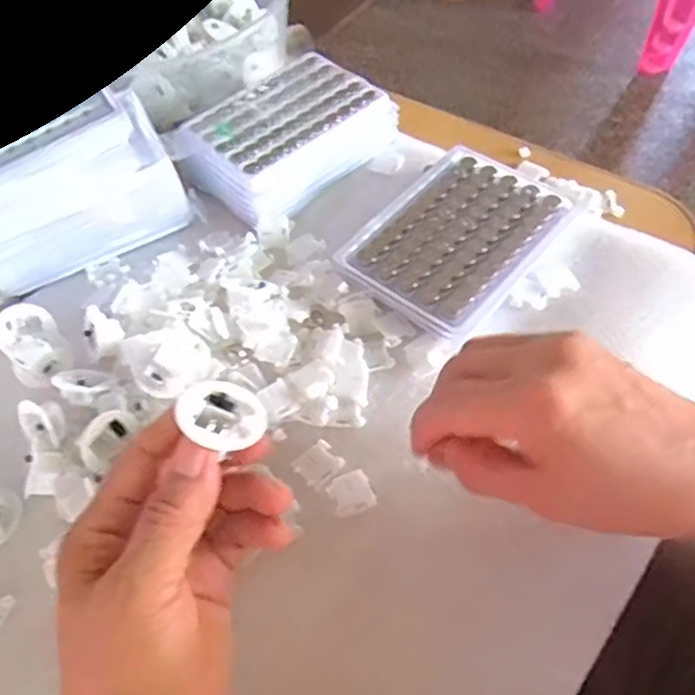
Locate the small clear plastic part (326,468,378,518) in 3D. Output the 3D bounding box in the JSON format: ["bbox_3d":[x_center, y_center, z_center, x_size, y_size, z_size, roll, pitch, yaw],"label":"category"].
[{"bbox_3d":[0.002,0.072,0.320,0.021,0.005,0.021,-21,57,-9],"label":"small clear plastic part"}]

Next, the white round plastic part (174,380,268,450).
[{"bbox_3d":[-0.049,0.027,0.252,0.030,0.011,0.030,12,47,-13],"label":"white round plastic part"}]

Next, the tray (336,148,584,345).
[{"bbox_3d":[0.064,-0.069,0.397,0.098,0.011,0.127,35,66,24],"label":"tray"}]

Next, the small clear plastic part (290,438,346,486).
[{"bbox_3d":[-0.015,0.058,0.330,0.022,0.004,0.019,-36,61,-18],"label":"small clear plastic part"}]

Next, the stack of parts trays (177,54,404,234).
[{"bbox_3d":[-0.042,-0.146,0.449,0.130,0.032,0.092,-40,62,-20],"label":"stack of parts trays"}]

